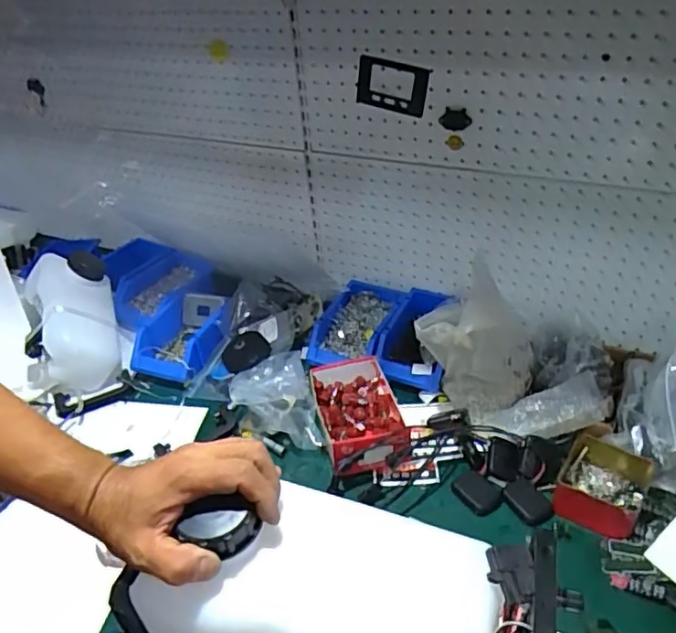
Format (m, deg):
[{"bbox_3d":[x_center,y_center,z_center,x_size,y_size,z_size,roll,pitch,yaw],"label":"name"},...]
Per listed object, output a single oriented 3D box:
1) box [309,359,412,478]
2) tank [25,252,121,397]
[{"bbox_3d":[0.032,0.143,0.863,0.112,0.058,0.188,-11,36,-8],"label":"box"},{"bbox_3d":[-0.464,-0.001,1.004,0.144,0.095,0.270,-14,56,-13],"label":"tank"}]

